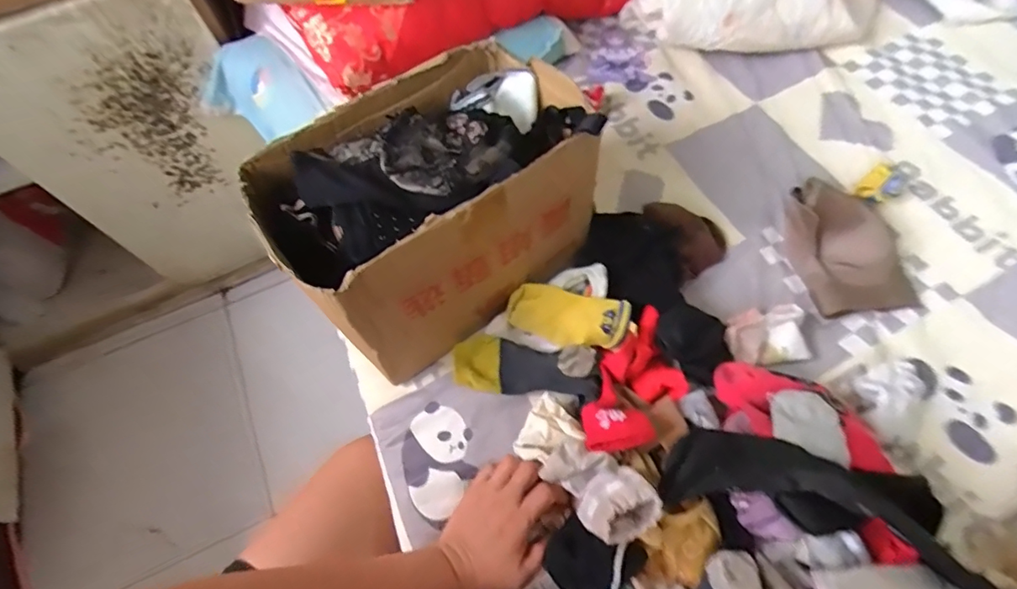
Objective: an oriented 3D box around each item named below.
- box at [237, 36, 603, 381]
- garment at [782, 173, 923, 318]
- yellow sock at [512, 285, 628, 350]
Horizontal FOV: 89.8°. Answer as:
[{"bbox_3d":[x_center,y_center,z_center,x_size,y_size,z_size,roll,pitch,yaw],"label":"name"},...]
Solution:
[{"bbox_3d":[-0.073,-0.090,0.567,0.329,0.210,0.197,-37,65,-16],"label":"box"},{"bbox_3d":[0.416,-0.063,0.640,0.135,0.051,0.180,-10,60,-2],"label":"garment"},{"bbox_3d":[0.064,0.027,0.572,0.137,0.033,0.064,9,60,27],"label":"yellow sock"}]

